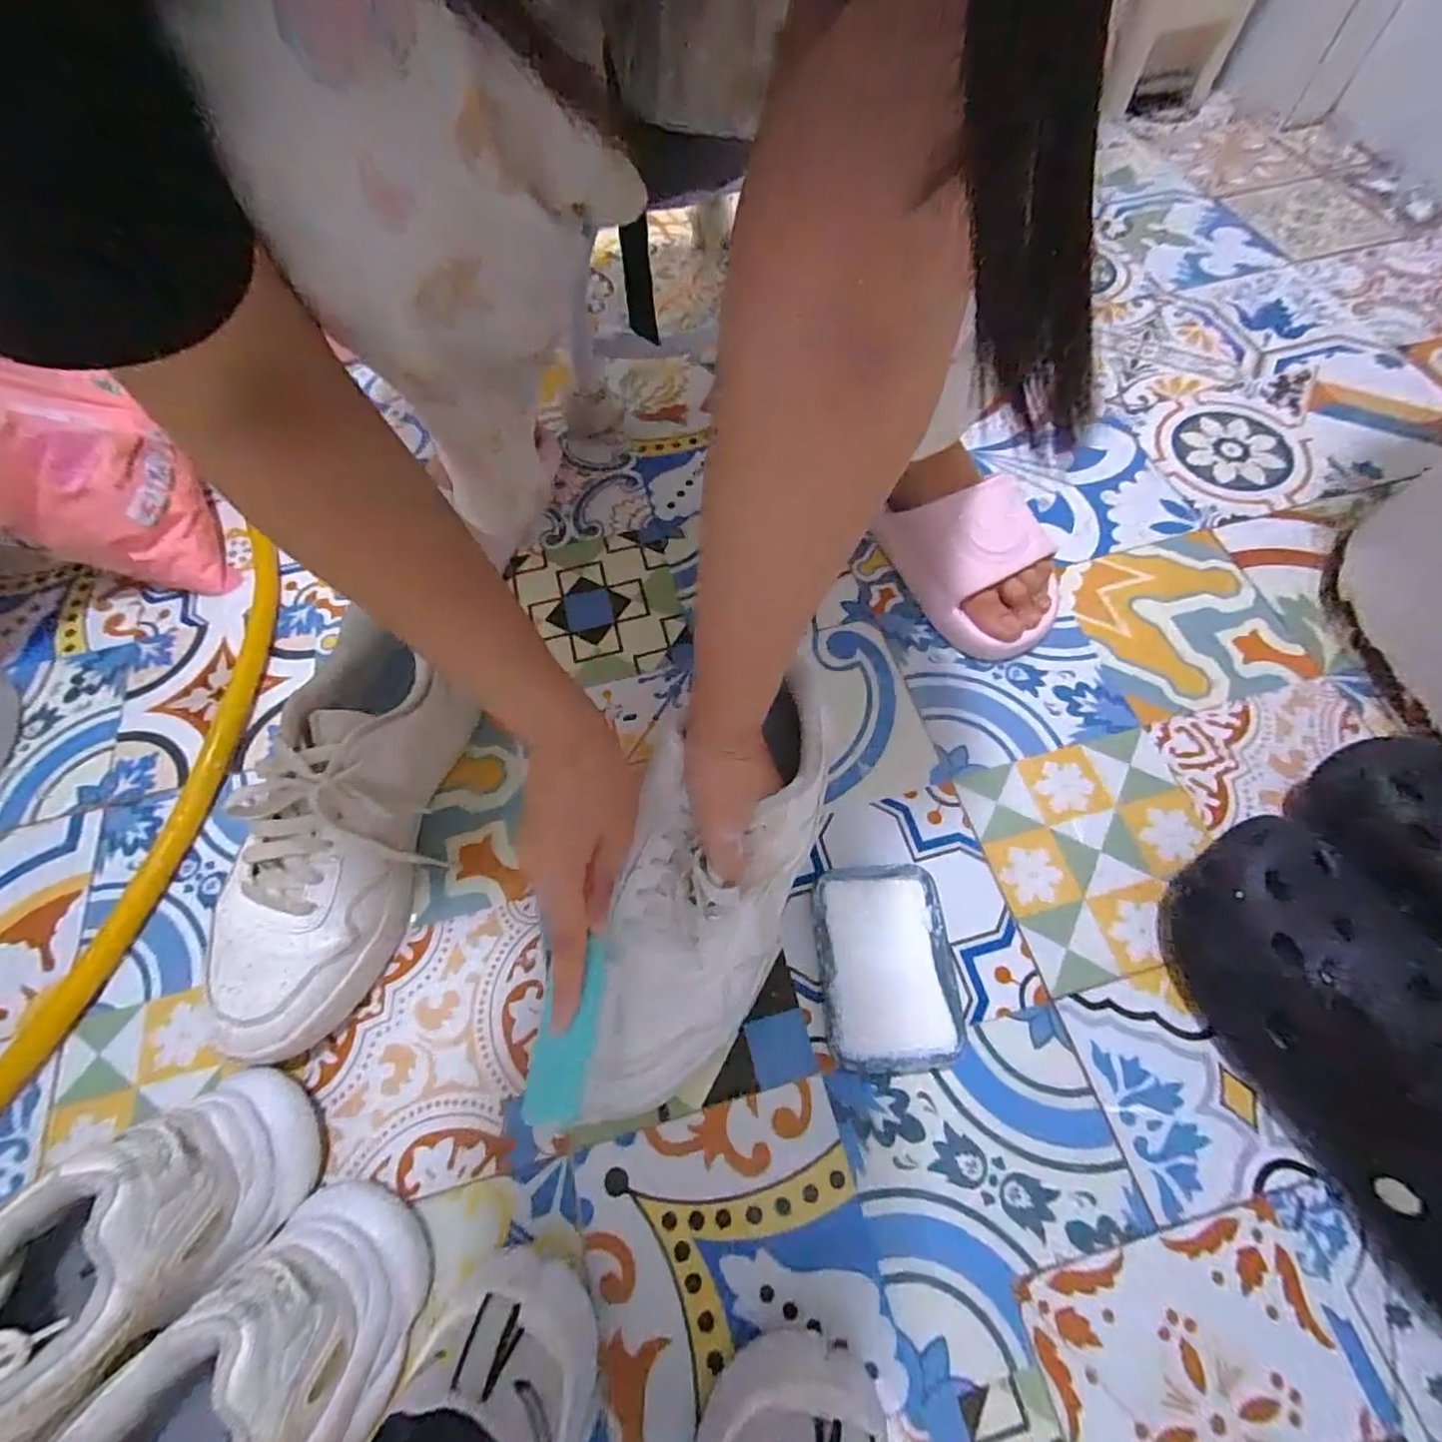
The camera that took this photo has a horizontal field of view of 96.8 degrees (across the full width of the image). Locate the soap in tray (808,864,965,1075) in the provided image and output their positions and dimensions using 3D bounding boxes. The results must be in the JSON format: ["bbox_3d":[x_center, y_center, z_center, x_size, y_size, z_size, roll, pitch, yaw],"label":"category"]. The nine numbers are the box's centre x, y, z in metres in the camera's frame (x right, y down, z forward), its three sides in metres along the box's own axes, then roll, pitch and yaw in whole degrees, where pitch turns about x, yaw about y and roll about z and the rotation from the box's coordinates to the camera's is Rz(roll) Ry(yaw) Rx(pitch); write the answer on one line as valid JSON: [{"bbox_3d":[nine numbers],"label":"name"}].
[{"bbox_3d":[0.102,0.152,0.403,0.077,0.019,0.118,-3,64,0],"label":"soap in tray"}]

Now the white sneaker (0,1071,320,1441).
[{"bbox_3d":[-0.331,0.297,0.296,0.094,0.107,0.267,36,70,17],"label":"white sneaker"}]

